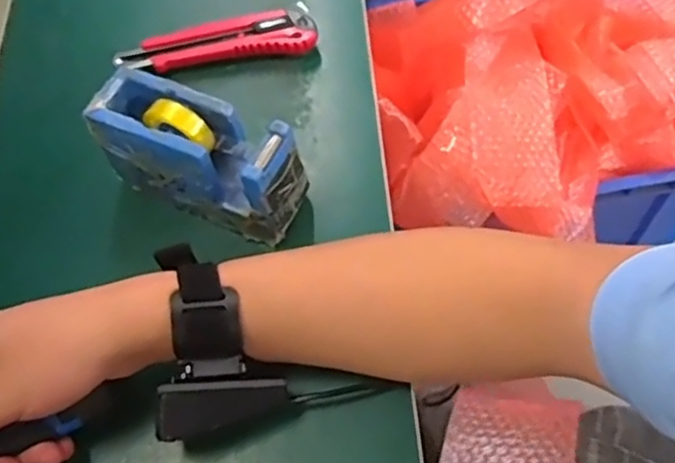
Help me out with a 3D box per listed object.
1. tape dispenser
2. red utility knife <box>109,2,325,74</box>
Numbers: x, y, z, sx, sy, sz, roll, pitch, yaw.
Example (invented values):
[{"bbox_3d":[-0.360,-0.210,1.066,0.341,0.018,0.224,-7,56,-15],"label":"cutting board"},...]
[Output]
[{"bbox_3d":[-0.089,-0.046,0.445,0.129,0.082,0.047,21,64,14],"label":"tape dispenser"},{"bbox_3d":[-0.093,-0.145,0.536,0.152,0.025,0.041,-11,61,-3],"label":"red utility knife"}]

